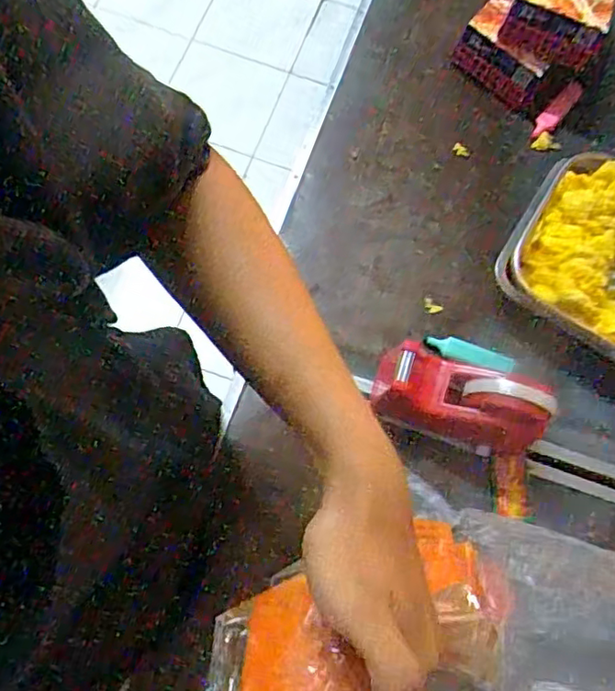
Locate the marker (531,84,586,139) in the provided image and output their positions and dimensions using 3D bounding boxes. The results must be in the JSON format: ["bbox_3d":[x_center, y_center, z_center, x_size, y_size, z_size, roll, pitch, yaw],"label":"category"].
[{"bbox_3d":[0.306,-0.289,0.740,0.022,0.012,0.075,48,114,14],"label":"marker"}]

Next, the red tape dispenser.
[{"bbox_3d":[0.150,0.051,0.585,0.164,0.093,0.071,22,73,3],"label":"red tape dispenser"}]

